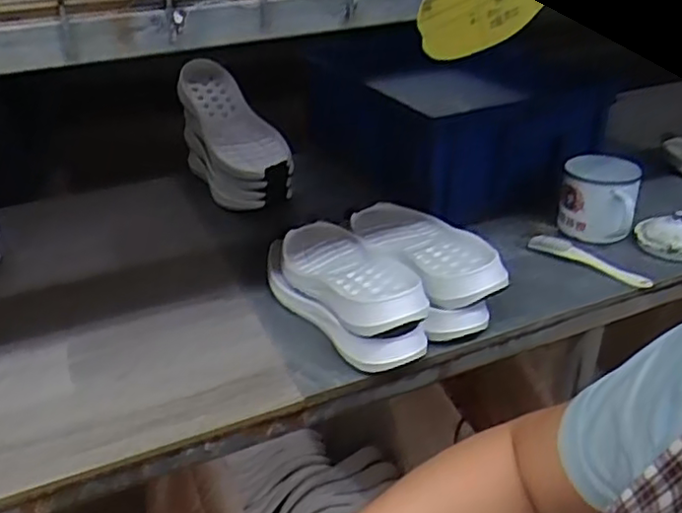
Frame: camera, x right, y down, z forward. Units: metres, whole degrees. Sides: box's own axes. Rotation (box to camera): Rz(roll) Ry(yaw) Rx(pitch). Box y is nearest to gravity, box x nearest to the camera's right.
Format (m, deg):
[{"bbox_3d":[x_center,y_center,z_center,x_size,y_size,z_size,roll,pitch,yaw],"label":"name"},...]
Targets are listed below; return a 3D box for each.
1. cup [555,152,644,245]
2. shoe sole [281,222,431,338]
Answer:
[{"bbox_3d":[0.353,-0.081,0.920,0.096,0.094,0.082,9,33,17],"label":"cup"},{"bbox_3d":[0.006,0.008,0.775,0.110,0.058,0.281,-15,34,-21],"label":"shoe sole"}]

